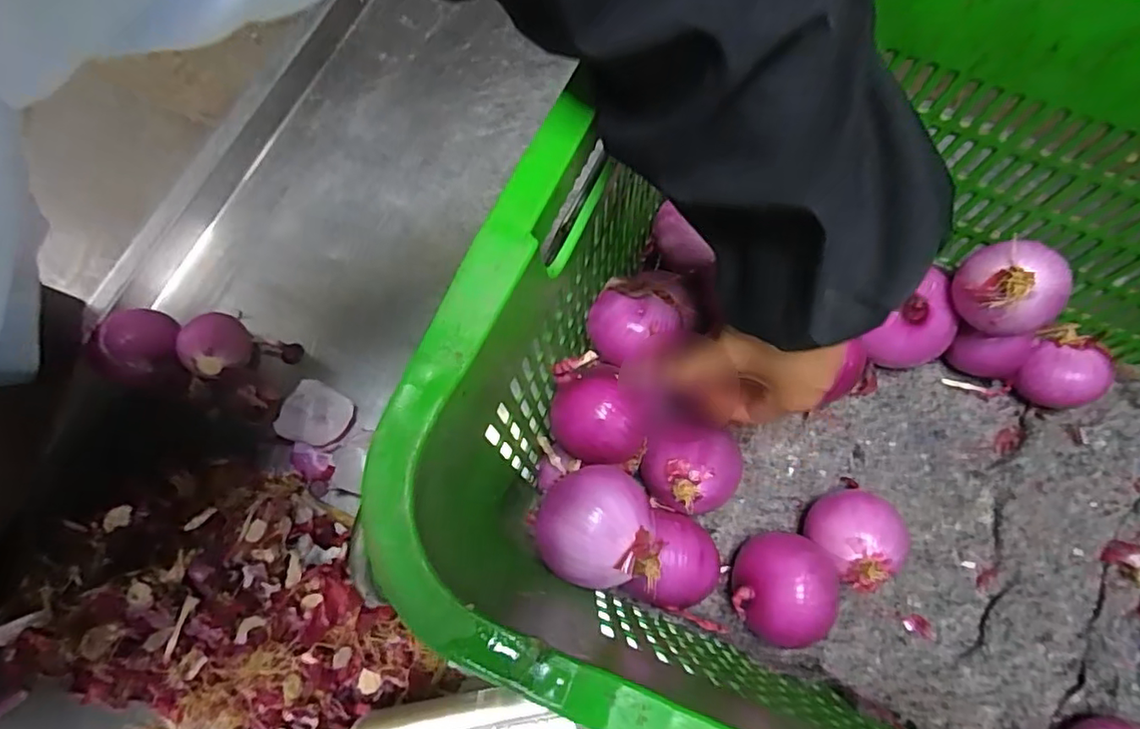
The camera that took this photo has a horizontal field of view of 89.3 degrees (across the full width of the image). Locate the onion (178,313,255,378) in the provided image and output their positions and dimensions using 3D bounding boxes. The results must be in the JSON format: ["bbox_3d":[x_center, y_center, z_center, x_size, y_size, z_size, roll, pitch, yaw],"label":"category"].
[{"bbox_3d":[-0.311,-0.014,0.507,0.053,0.047,0.056,1,74,0],"label":"onion"}]

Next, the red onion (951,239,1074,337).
[{"bbox_3d":[0.333,-0.057,0.439,0.057,0.052,0.069,-30,76,-9],"label":"red onion"}]

